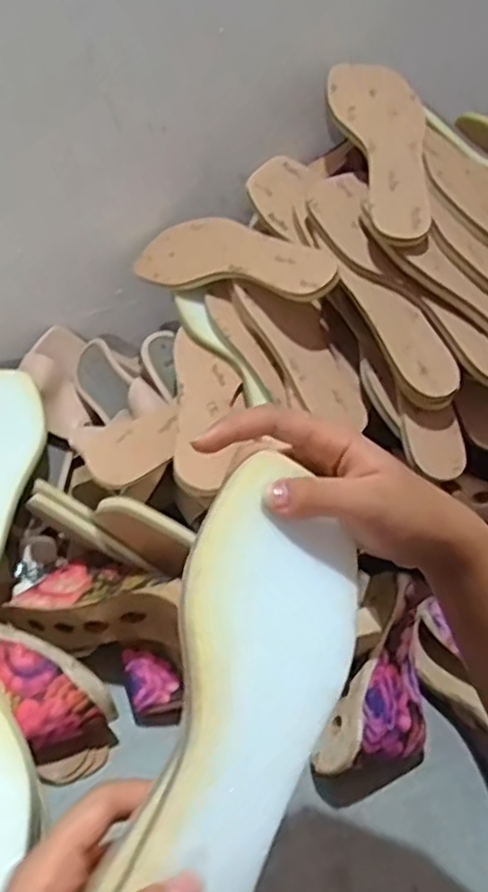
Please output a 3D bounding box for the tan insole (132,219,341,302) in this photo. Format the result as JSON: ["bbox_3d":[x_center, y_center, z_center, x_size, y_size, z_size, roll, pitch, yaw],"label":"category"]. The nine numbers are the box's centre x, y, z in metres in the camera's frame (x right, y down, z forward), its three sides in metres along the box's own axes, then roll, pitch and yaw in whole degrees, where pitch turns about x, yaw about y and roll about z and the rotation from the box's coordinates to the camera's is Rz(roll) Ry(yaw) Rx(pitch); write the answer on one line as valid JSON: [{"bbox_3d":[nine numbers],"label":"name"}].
[{"bbox_3d":[-0.010,-0.179,0.662,0.238,0.022,0.085,20,72,39],"label":"tan insole"}]

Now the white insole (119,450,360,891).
[{"bbox_3d":[-0.009,0.113,0.283,0.085,0.014,0.227,33,57,-9],"label":"white insole"}]

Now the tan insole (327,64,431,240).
[{"bbox_3d":[0.135,-0.273,0.633,0.078,0.016,0.220,-7,60,-6],"label":"tan insole"}]

